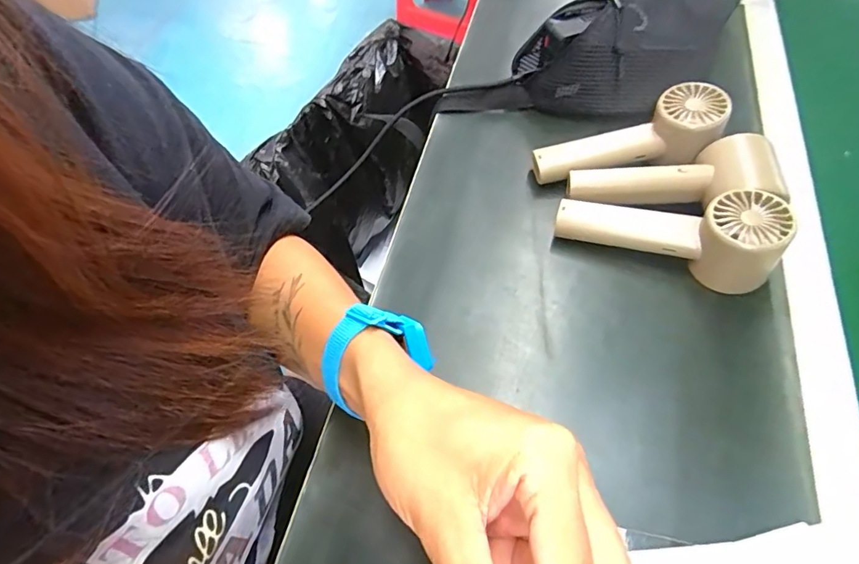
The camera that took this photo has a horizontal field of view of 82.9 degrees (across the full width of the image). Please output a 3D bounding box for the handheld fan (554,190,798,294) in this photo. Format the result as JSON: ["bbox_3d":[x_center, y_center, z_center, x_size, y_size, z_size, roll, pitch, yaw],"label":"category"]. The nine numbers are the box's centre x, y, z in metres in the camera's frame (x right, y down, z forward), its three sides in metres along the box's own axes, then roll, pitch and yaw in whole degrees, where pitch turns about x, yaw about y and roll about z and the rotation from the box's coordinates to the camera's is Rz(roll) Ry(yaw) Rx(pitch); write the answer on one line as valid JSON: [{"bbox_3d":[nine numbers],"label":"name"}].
[{"bbox_3d":[0.179,-0.038,0.376,0.156,0.059,0.050,12,59,24],"label":"handheld fan"}]

